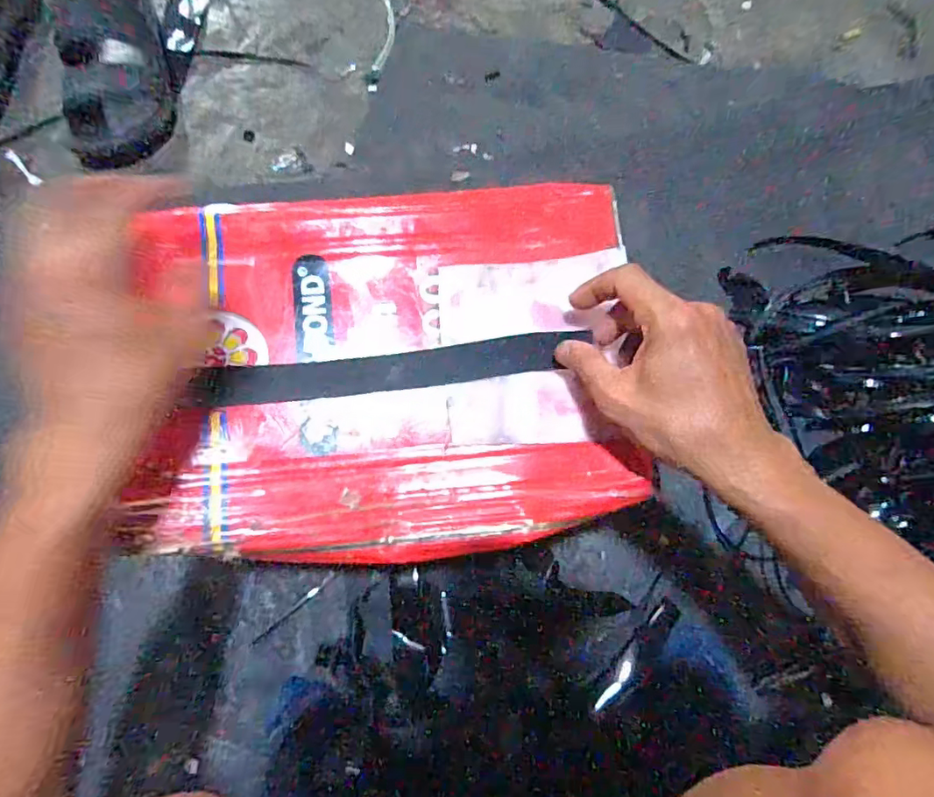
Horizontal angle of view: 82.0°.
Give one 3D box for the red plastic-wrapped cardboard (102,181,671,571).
[{"bbox_3d":[-0.050,-0.022,0.370,0.316,0.050,0.250,-5,74,-3],"label":"red plastic-wrapped cardboard"}]

